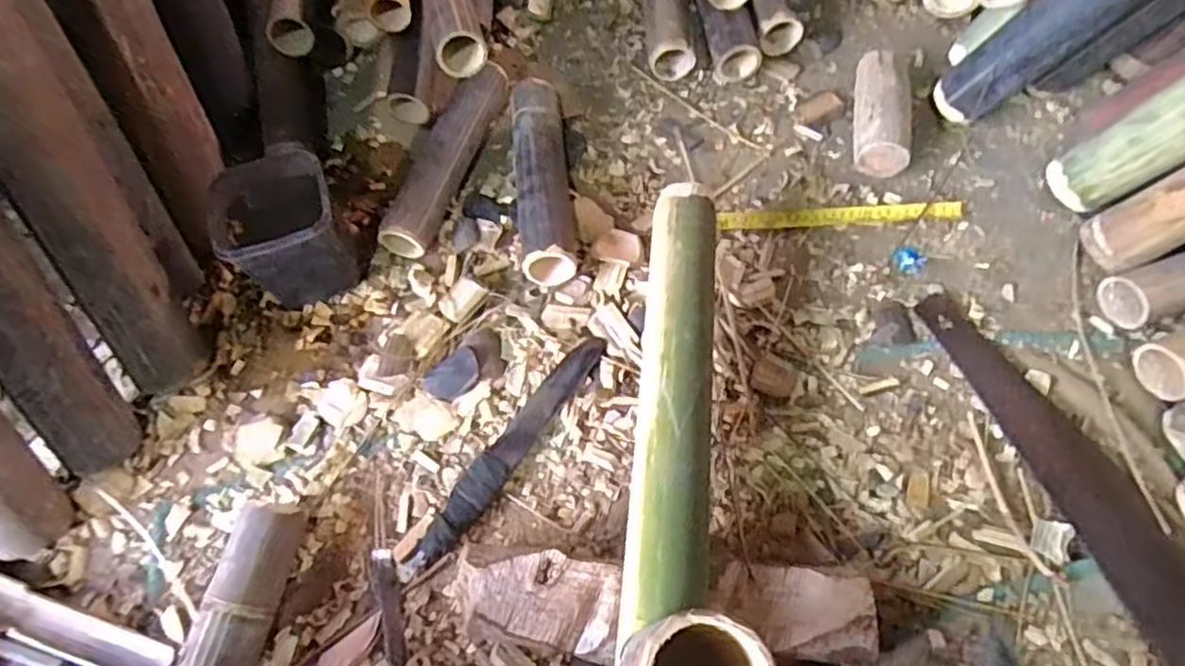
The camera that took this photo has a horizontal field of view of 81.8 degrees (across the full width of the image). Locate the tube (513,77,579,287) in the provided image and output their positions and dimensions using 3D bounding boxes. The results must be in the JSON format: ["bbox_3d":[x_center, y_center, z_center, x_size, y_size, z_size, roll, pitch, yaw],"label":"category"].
[{"bbox_3d":[-0.057,-0.174,0.771,0.060,0.065,0.265,-7,62,0],"label":"tube"}]

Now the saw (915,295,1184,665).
[{"bbox_3d":[0.462,0.163,0.586,0.116,0.029,0.503,-22,63,-8],"label":"saw"}]

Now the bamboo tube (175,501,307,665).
[{"bbox_3d":[-0.299,0.271,0.553,0.054,0.060,0.253,5,62,6],"label":"bamboo tube"}]

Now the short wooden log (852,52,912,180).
[{"bbox_3d":[0.338,-0.256,0.802,0.057,0.061,0.162,9,63,8],"label":"short wooden log"}]

